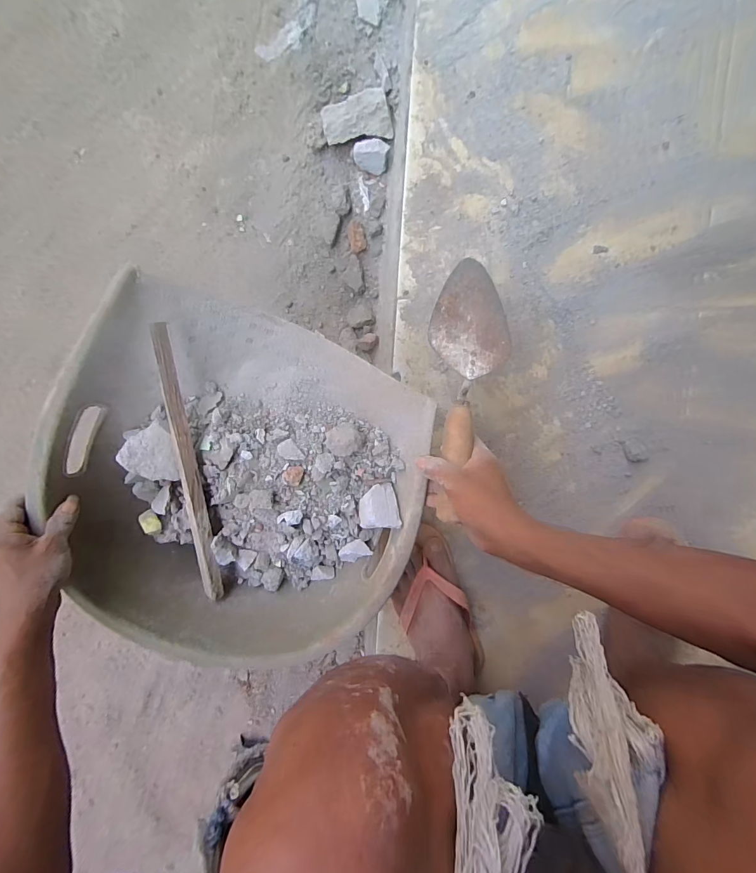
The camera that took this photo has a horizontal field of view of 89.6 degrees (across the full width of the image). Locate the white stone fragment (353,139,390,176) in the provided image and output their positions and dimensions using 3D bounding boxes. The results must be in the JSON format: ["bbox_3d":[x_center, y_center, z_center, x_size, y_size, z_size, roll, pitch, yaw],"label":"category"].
[{"bbox_3d":[-0.014,-0.496,0.675,0.066,0.044,0.045,24,97,6],"label":"white stone fragment"}]

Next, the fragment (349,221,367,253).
[{"bbox_3d":[-0.039,-0.367,0.703,0.031,0.017,0.052,-13,92,9],"label":"fragment"}]

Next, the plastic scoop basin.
[{"bbox_3d":[-0.156,0.069,0.451,0.387,0.149,0.392,26,97,6],"label":"plastic scoop basin"}]

